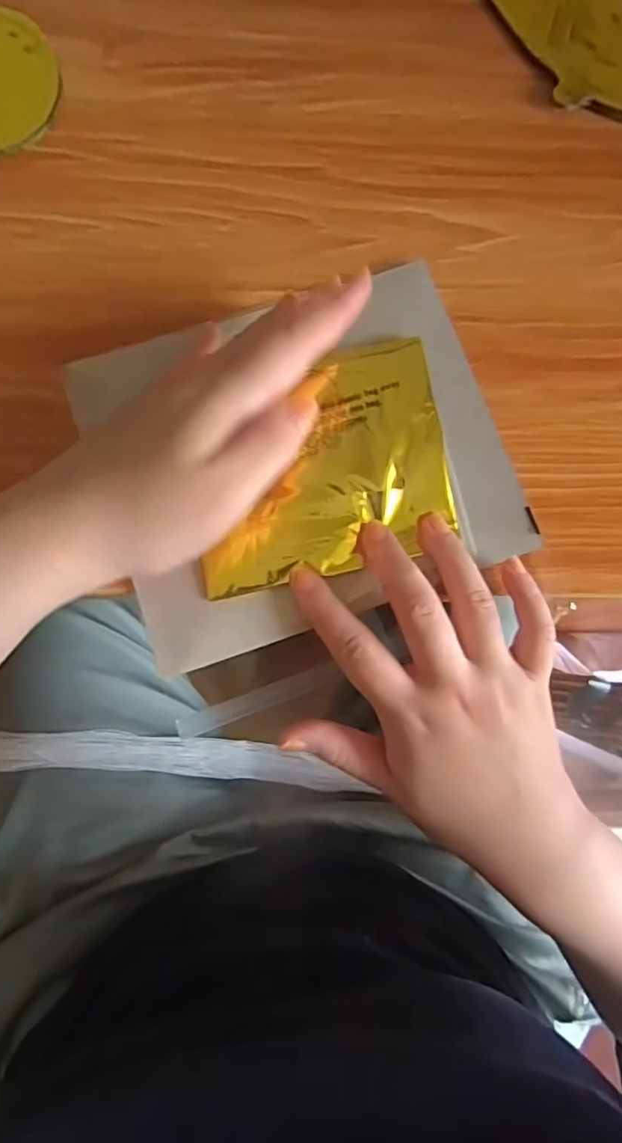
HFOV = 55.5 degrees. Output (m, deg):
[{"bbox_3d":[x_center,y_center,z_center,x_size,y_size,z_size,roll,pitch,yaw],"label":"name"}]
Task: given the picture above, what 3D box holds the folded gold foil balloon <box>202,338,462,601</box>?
[{"bbox_3d":[0.004,-0.051,0.287,0.125,0.012,0.102,-14,82,-6],"label":"folded gold foil balloon"}]

